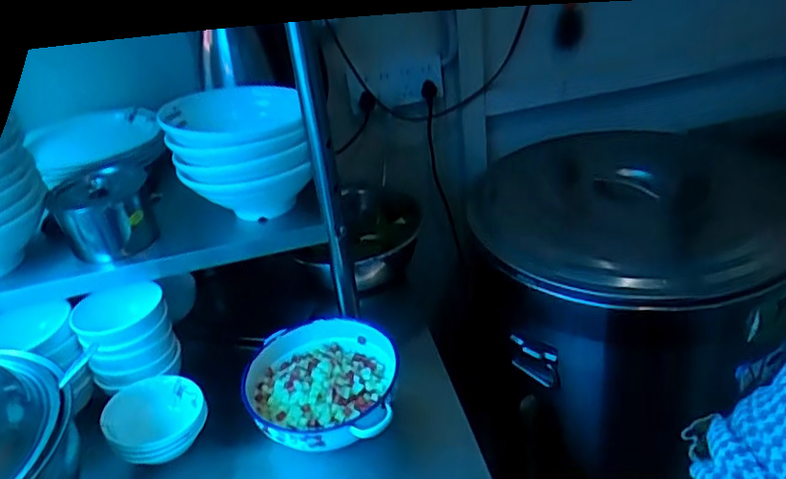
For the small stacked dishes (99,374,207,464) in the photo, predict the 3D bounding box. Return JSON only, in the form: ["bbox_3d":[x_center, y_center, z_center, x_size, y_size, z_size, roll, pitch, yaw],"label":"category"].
[{"bbox_3d":[-0.283,0.218,0.746,0.109,0.048,0.107,-15,43,-40],"label":"small stacked dishes"}]

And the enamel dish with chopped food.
[{"bbox_3d":[-0.087,0.187,0.770,0.178,0.079,0.184,-5,32,3],"label":"enamel dish with chopped food"}]

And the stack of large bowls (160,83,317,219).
[{"bbox_3d":[-0.196,-0.108,0.809,0.170,0.133,0.149,-11,32,-7],"label":"stack of large bowls"}]

